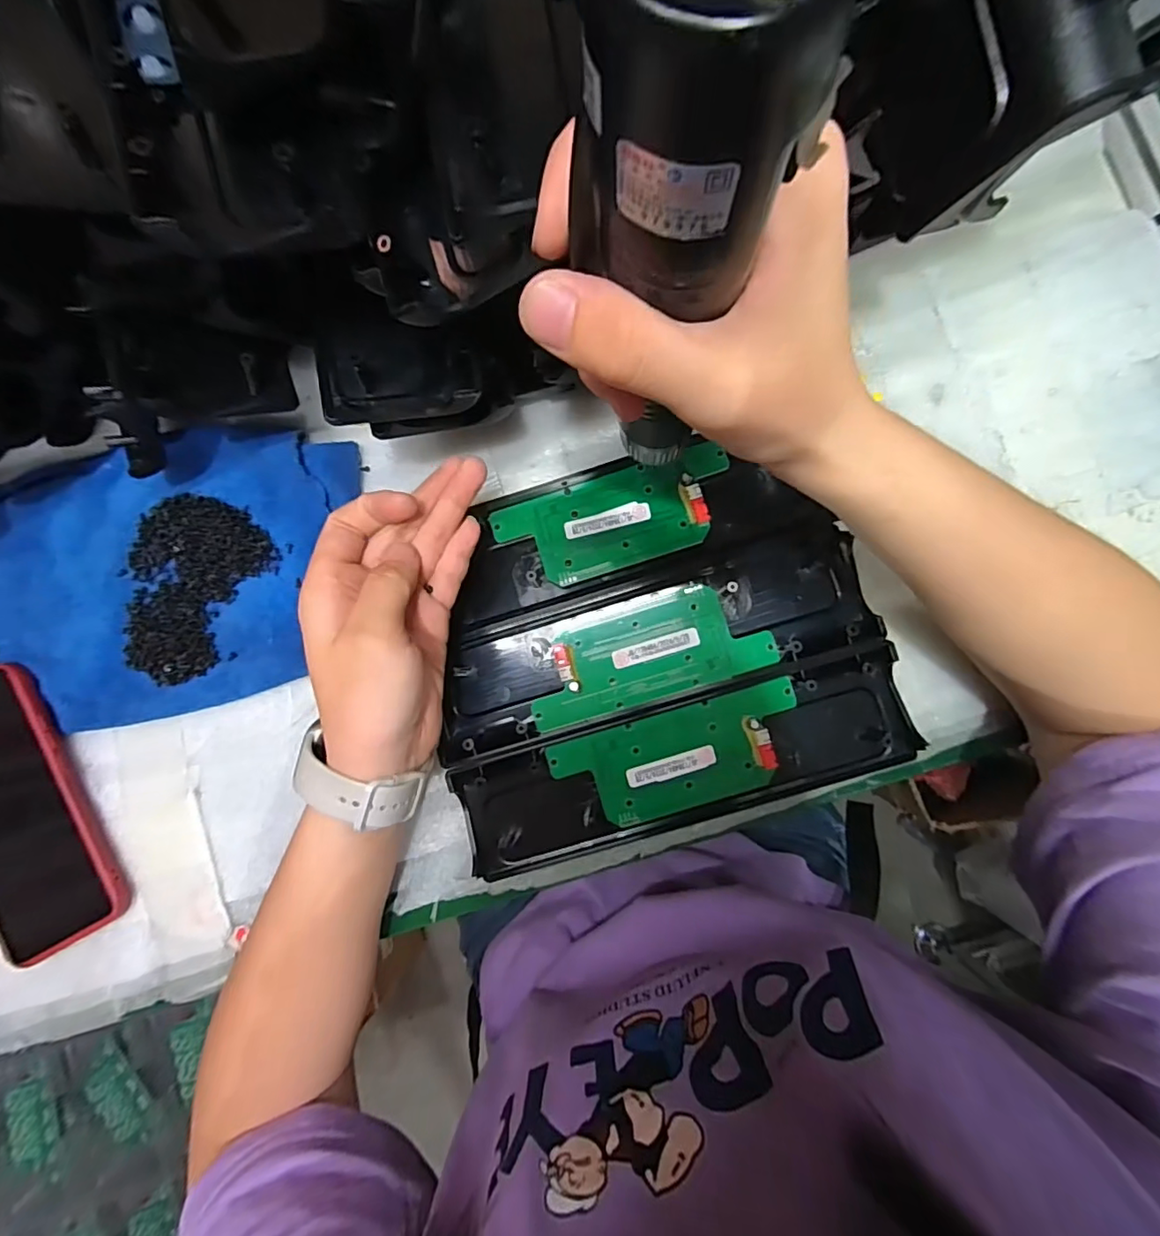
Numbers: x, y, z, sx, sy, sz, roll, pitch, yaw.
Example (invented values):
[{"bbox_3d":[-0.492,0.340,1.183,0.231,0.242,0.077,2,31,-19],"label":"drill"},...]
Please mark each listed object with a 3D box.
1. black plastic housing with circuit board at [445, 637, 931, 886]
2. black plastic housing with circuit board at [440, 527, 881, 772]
[{"bbox_3d":[0.056,0.082,0.298,0.244,0.015,0.063,-17,85,3],"label":"black plastic housing with circuit board"},{"bbox_3d":[0.038,0.016,0.302,0.239,0.015,0.067,-16,85,3],"label":"black plastic housing with circuit board"}]

